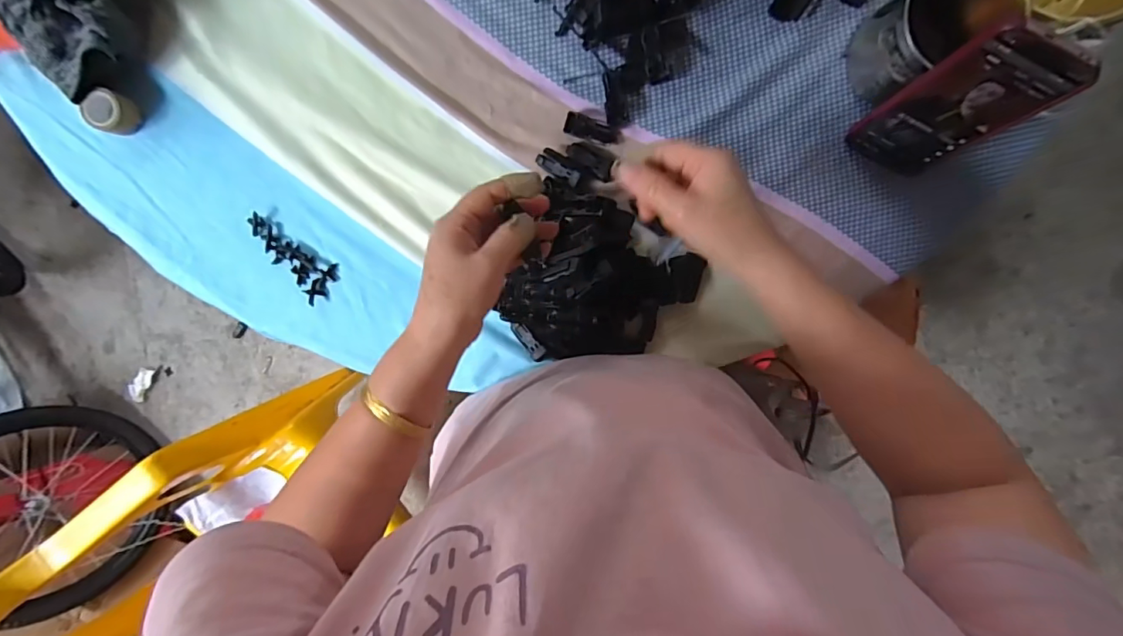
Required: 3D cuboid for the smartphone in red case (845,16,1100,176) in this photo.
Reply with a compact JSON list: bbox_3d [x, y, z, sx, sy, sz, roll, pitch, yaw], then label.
[{"bbox_3d":[0.310,-0.163,0.398,0.078,0.158,0.009,28,80,-3],"label":"smartphone in red case"}]

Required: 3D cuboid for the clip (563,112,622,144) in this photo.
[{"bbox_3d":[0.030,-0.176,0.467,0.053,0.012,0.020,16,98,-2],"label":"clip"}]

